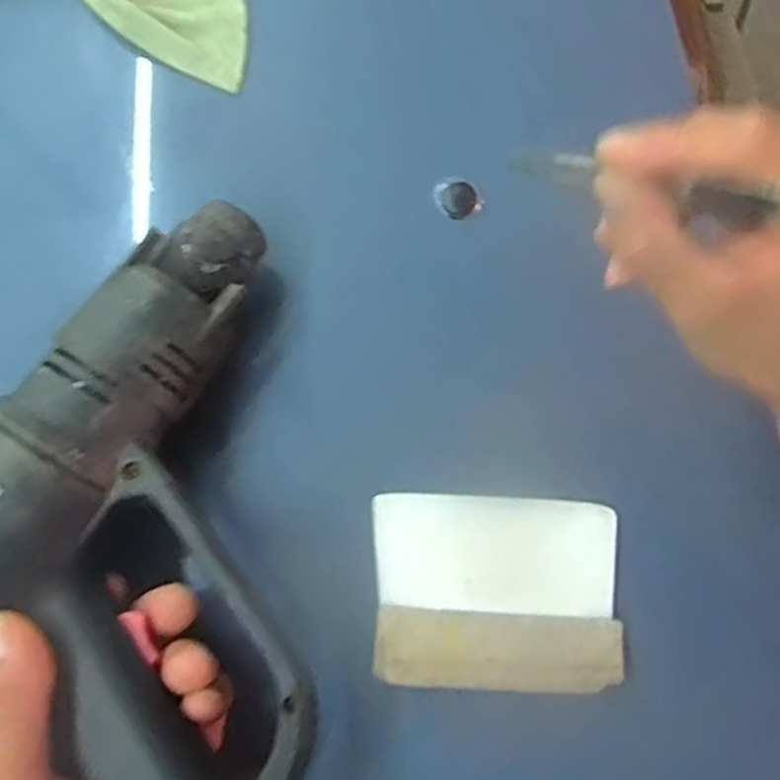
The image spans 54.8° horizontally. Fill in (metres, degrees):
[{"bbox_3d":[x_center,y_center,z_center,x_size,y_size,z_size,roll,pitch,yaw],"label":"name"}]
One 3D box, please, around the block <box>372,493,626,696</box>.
[{"bbox_3d":[0.045,0.082,0.310,0.099,0.012,0.076,1,73,-2],"label":"block"}]

